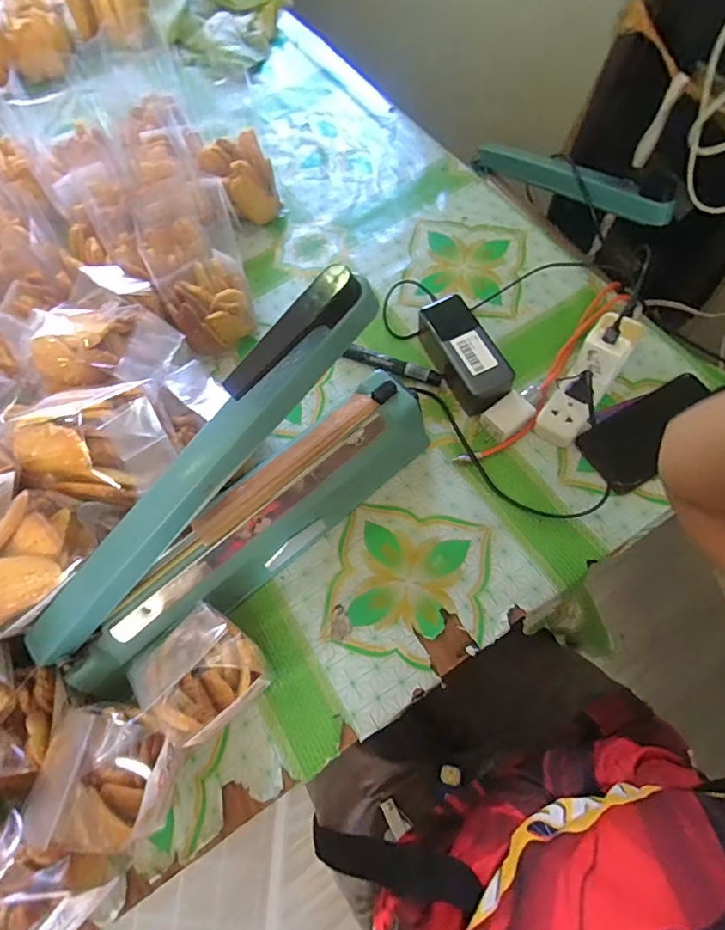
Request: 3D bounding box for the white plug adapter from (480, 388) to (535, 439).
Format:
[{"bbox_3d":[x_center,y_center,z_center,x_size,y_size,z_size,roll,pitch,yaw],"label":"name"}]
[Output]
[{"bbox_3d":[0.159,-0.053,0.533,0.047,0.025,0.035,-34,70,-11],"label":"white plug adapter"}]

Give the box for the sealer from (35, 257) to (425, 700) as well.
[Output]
[{"bbox_3d":[-0.098,0.027,0.397,0.371,0.244,0.070,-42,71,-14],"label":"sealer"}]

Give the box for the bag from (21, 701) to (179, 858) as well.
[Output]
[{"bbox_3d":[-0.188,0.222,0.347,0.090,0.039,0.090,9,68,7],"label":"bag"}]

